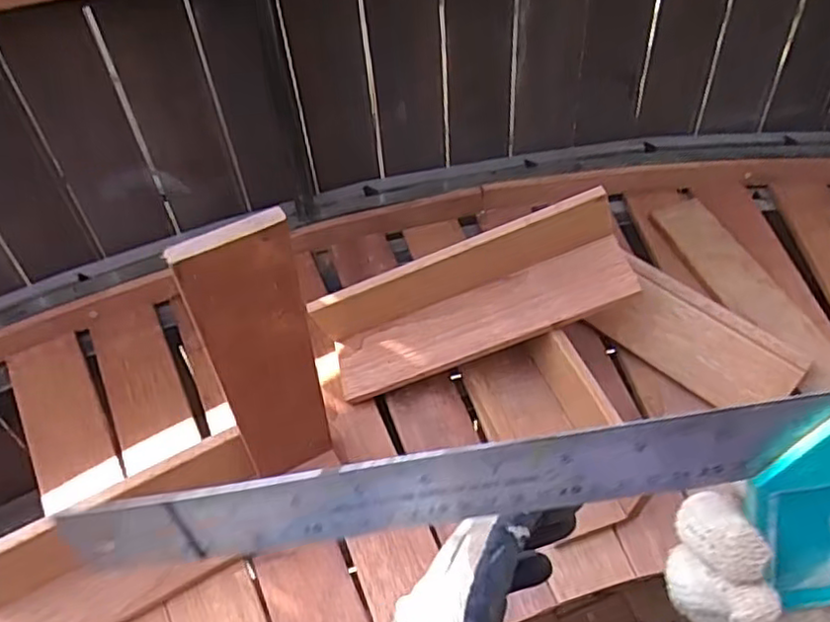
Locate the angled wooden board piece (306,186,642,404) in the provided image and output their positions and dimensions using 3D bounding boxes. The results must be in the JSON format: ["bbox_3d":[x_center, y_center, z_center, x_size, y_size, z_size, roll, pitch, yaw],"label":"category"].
[{"bbox_3d":[0.045,-0.008,0.572,0.277,0.071,0.077,-22,51,9],"label":"angled wooden board piece"}]

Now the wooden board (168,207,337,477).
[{"bbox_3d":[-0.096,0.038,0.439,0.063,0.241,0.015,-25,55,-19],"label":"wooden board"}]

